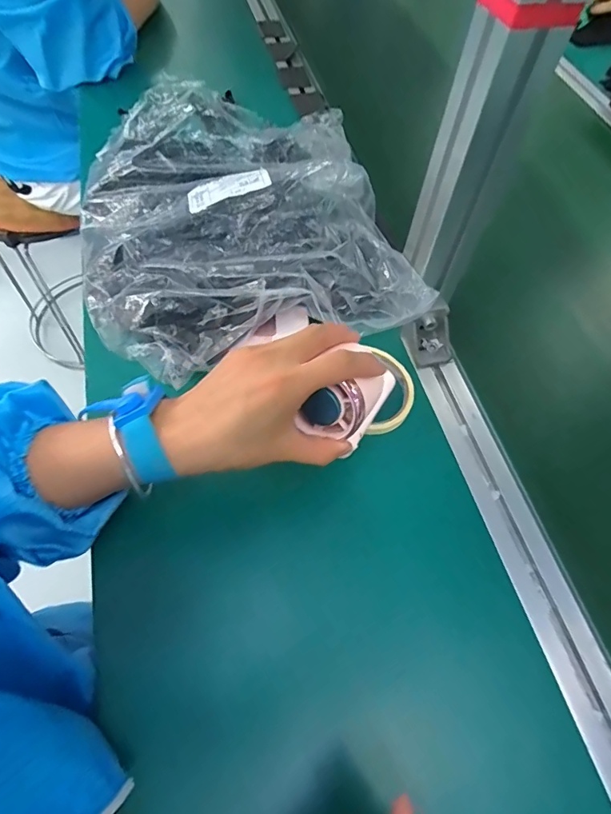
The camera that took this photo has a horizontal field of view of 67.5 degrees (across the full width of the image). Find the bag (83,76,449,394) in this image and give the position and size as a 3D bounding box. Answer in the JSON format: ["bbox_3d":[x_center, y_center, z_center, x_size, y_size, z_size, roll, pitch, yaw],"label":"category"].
[{"bbox_3d":[-0.075,-0.195,0.455,0.292,0.081,0.344,-10,62,-8],"label":"bag"}]

